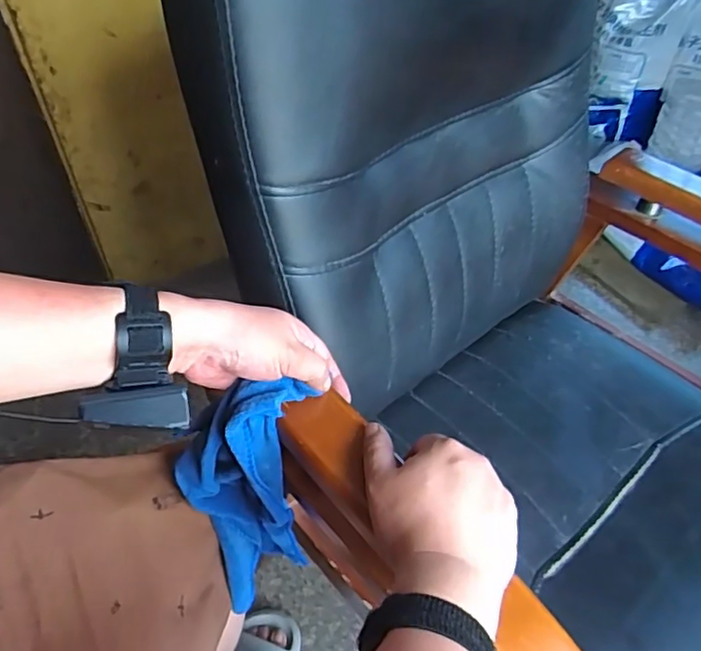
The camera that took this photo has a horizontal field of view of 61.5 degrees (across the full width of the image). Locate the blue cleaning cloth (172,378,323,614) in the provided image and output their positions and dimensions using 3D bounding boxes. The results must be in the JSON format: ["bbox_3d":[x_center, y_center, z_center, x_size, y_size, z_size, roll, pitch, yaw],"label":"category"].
[{"bbox_3d":[-0.098,0.143,0.520,0.101,0.259,0.066,22,40,17],"label":"blue cleaning cloth"}]

